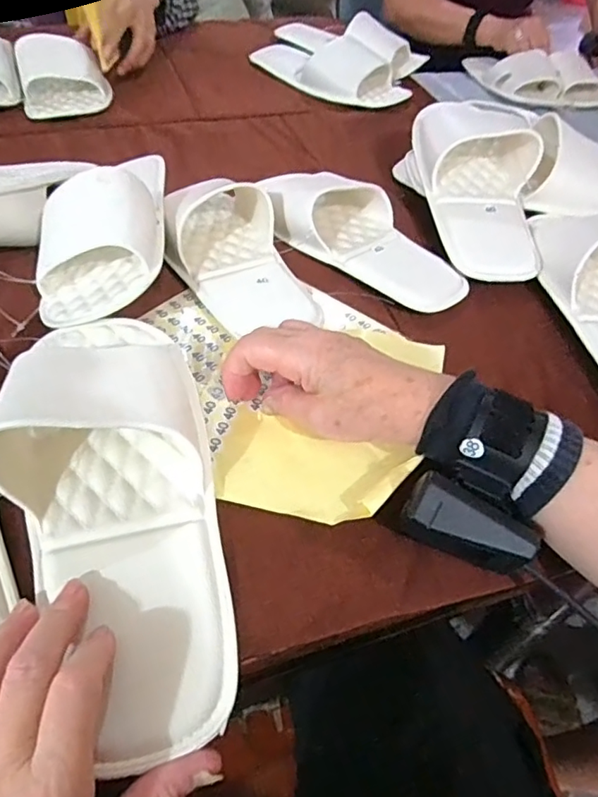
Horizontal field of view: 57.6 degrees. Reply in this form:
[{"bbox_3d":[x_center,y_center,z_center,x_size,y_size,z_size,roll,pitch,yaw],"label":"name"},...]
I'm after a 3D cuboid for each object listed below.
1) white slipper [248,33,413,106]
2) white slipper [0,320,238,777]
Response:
[{"bbox_3d":[0.034,-0.453,0.741,0.236,0.064,0.105,30,51,20],"label":"white slipper"},{"bbox_3d":[-0.098,0.042,0.294,0.109,0.060,0.262,-14,59,-19],"label":"white slipper"}]

